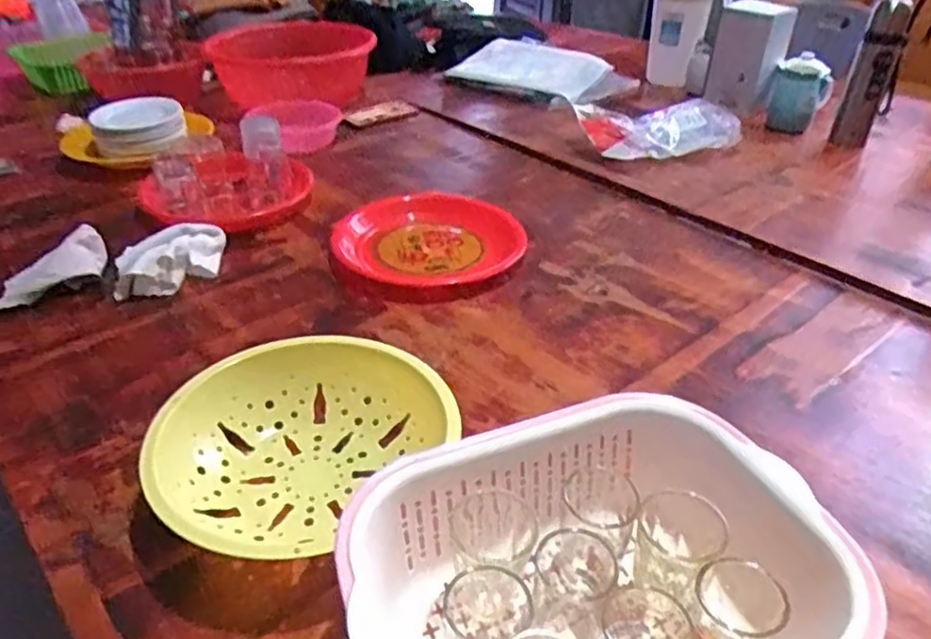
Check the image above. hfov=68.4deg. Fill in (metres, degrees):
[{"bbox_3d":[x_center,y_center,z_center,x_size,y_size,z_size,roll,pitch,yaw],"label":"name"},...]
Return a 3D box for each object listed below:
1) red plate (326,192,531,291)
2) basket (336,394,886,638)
[{"bbox_3d":[-0.050,-0.115,0.959,0.254,0.034,0.236,23,40,29],"label":"red plate"},{"bbox_3d":[0.083,0.186,0.452,0.300,0.126,0.234,-13,37,-19],"label":"basket"}]

